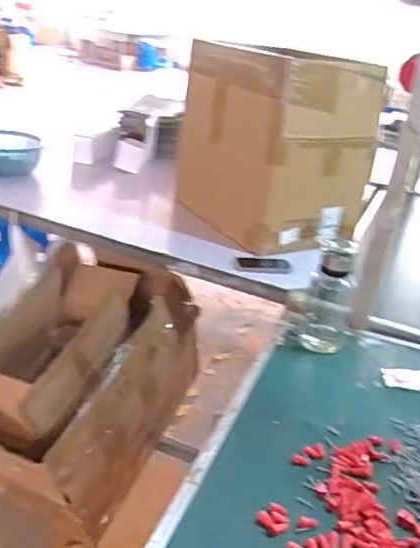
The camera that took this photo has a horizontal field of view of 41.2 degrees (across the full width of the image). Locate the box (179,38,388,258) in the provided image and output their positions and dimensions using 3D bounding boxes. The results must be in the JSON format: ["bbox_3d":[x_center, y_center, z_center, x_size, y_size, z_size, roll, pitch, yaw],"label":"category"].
[{"bbox_3d":[0.179,-0.378,1.662,0.364,0.517,0.478,-10,30,-34],"label":"box"}]

